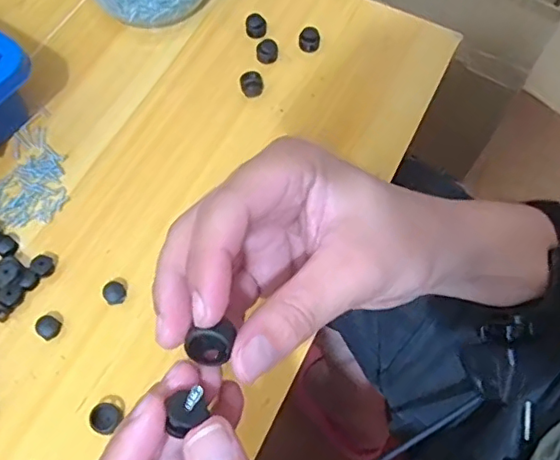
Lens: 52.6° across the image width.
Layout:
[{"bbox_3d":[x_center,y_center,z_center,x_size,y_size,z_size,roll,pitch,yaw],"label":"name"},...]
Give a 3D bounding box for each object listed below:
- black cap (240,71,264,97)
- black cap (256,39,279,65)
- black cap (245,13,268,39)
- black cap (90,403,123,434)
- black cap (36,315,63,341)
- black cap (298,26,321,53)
[{"bbox_3d":[-0.022,-0.111,0.431,0.016,0.011,0.018,-15,66,-10],"label":"black cap"},{"bbox_3d":[-0.010,-0.140,0.445,0.017,0.009,0.017,2,64,-2],"label":"black cap"},{"bbox_3d":[-0.019,-0.165,0.455,0.017,0.012,0.017,-2,65,-4],"label":"black cap"},{"bbox_3d":[-0.101,0.109,0.329,0.017,0.008,0.017,1,64,-3],"label":"black cap"},{"bbox_3d":[-0.144,0.060,0.353,0.013,0.008,0.013,1,64,-3],"label":"black cap"},{"bbox_3d":[0.024,-0.152,0.452,0.018,0.012,0.017,1,64,-3],"label":"black cap"}]

